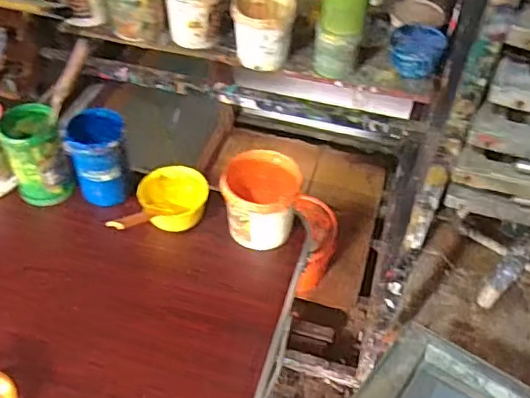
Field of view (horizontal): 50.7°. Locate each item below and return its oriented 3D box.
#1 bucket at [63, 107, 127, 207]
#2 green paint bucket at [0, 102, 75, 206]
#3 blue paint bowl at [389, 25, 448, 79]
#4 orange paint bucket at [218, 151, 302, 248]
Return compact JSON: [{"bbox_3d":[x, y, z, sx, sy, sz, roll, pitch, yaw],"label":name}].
[{"bbox_3d":[-0.284,-0.072,0.965,0.092,0.172,0.087,2,48,-2],"label":"bucket"},{"bbox_3d":[-0.396,-0.079,0.966,0.091,0.143,0.111,-20,52,-20],"label":"green paint bucket"},{"bbox_3d":[0.304,-0.300,1.130,0.110,0.067,0.098,15,49,10],"label":"blue paint bowl"},{"bbox_3d":[-0.008,0.003,0.925,0.121,0.108,0.126,11,49,7],"label":"orange paint bucket"}]

